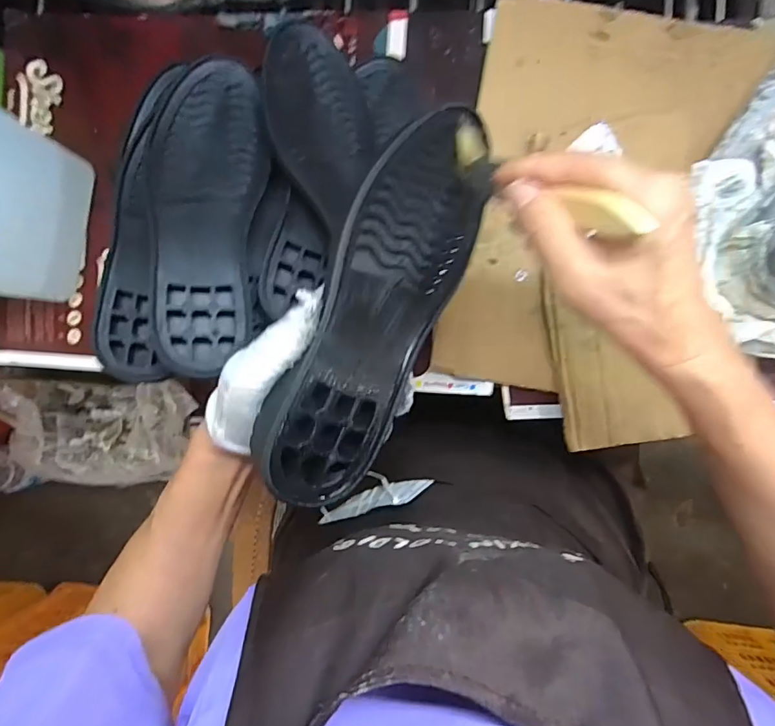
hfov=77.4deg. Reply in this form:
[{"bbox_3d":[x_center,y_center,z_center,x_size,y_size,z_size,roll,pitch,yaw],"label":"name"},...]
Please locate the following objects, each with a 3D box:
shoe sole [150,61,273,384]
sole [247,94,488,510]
[{"bbox_3d":[-0.137,-0.114,0.369,0.080,0.027,0.242,4,77,-17],"label":"shoe sole"},{"bbox_3d":[-0.006,-0.034,0.272,0.084,0.022,0.227,34,77,-36],"label":"sole"}]

